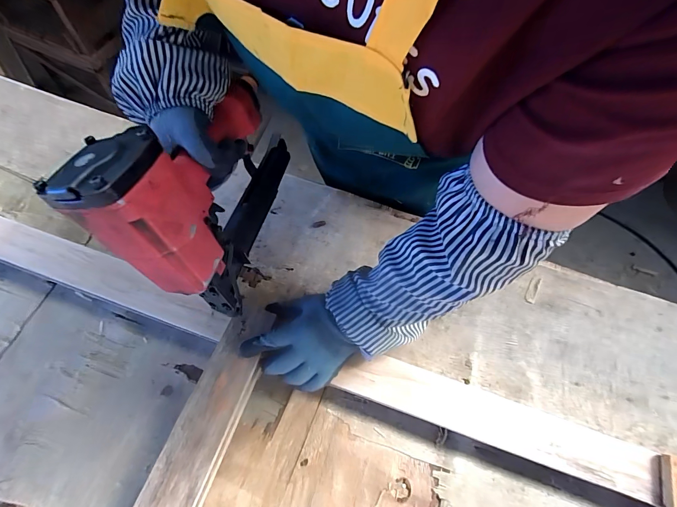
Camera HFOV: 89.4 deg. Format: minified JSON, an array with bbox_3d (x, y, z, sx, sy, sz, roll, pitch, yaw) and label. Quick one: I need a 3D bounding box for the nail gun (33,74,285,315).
[{"bbox_3d":[-0.156,-0.088,0.390,0.101,0.251,0.270,8,67,2],"label":"nail gun"}]

